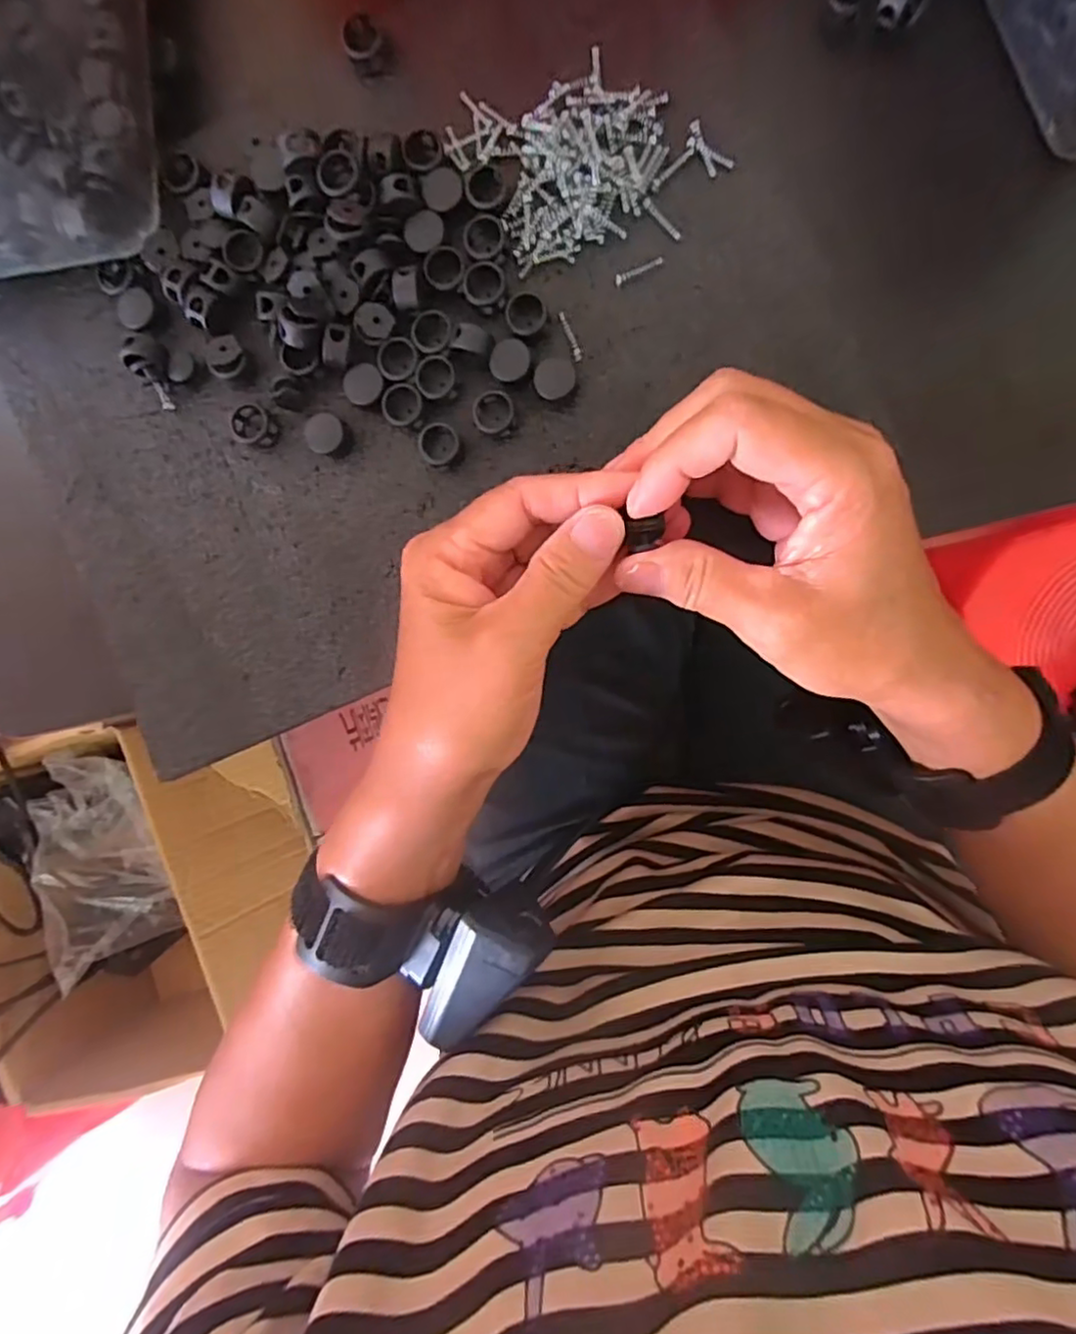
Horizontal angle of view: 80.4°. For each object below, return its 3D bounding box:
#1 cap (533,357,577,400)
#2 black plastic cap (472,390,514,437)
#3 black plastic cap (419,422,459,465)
[{"bbox_3d":[0.007,-0.115,0.256,0.016,0.009,0.015,1,94,7],"label":"cap"},{"bbox_3d":[-0.018,-0.104,0.261,0.016,0.011,0.017,1,94,7],"label":"black plastic cap"},{"bbox_3d":[-0.041,-0.092,0.264,0.016,0.007,0.016,1,94,7],"label":"black plastic cap"}]

